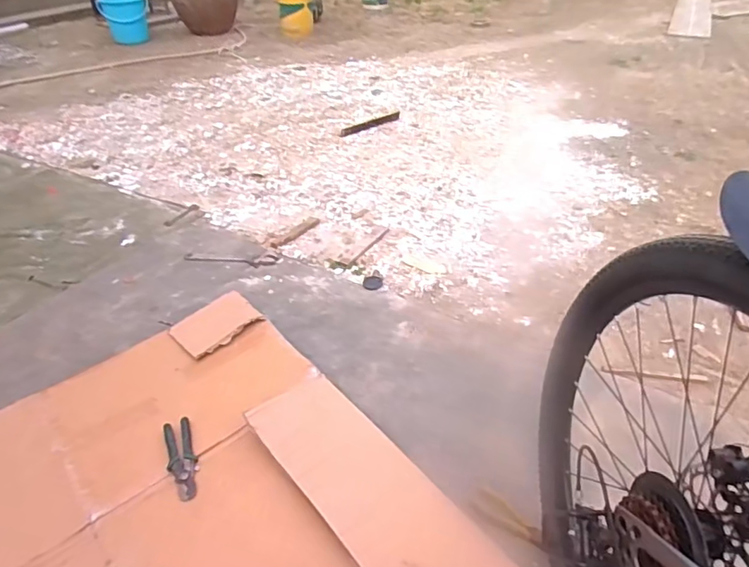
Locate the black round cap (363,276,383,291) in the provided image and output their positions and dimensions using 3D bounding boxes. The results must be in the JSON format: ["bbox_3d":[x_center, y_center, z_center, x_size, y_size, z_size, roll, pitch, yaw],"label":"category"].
[{"bbox_3d":[-0.004,-0.002,1.513,0.056,0.004,0.070,3,39,6],"label":"black round cap"}]

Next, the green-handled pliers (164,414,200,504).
[{"bbox_3d":[-0.374,0.338,1.013,0.053,0.016,0.173,-14,41,-15],"label":"green-handled pliers"}]

